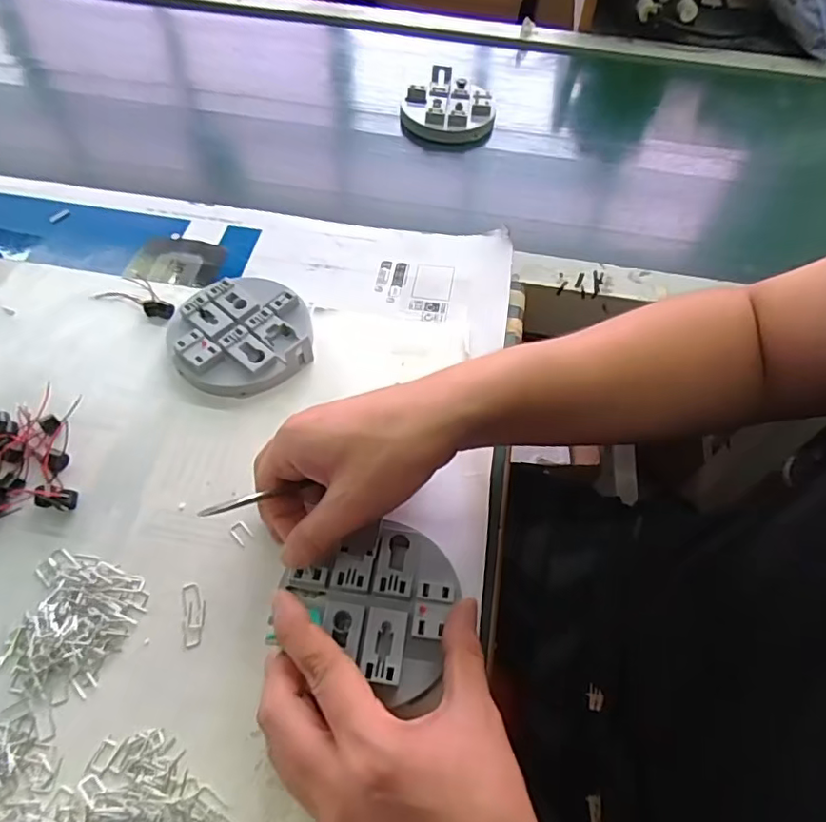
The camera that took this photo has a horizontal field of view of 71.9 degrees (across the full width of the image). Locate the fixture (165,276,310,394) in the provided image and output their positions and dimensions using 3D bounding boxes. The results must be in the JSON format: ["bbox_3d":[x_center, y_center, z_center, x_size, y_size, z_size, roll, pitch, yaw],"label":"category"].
[{"bbox_3d":[-0.128,-0.058,0.424,0.099,0.024,0.094,2,56,-3],"label":"fixture"}]

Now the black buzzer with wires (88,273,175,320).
[{"bbox_3d":[-0.216,-0.094,0.452,0.069,0.008,0.033,19,57,8],"label":"black buzzer with wires"}]

